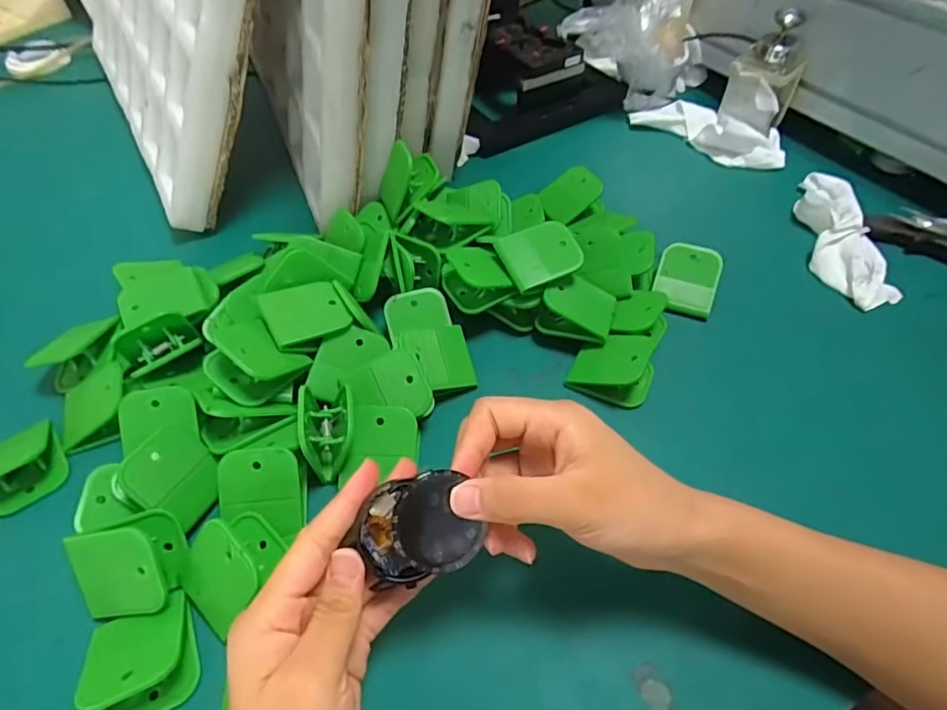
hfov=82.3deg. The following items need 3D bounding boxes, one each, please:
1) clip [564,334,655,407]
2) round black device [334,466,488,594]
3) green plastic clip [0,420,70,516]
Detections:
[{"bbox_3d":[0.100,0.008,0.385,0.054,0.036,0.043,19,56,14],"label":"clip"},{"bbox_3d":[-0.025,0.077,0.240,0.051,0.018,0.045,-34,94,-14],"label":"round black device"},{"bbox_3d":[-0.294,0.069,0.347,0.048,0.029,0.048,-36,61,-23],"label":"green plastic clip"}]

